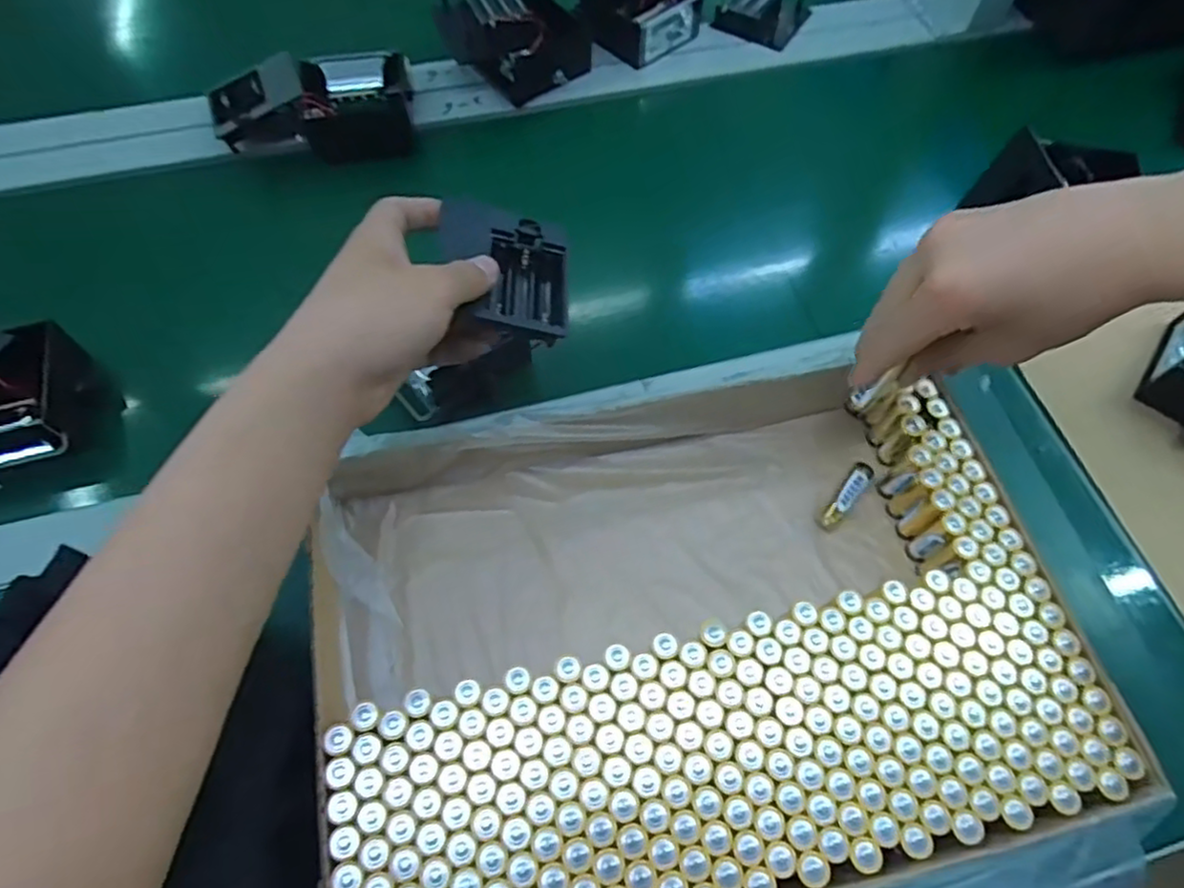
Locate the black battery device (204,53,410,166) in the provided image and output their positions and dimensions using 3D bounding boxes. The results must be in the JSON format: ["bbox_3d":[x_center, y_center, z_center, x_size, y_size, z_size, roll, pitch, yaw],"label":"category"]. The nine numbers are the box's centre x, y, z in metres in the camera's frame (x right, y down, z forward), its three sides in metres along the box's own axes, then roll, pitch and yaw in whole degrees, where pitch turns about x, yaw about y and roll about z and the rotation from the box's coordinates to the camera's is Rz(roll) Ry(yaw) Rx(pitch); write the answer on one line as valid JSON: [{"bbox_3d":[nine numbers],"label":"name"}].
[{"bbox_3d":[-0.236,-0.286,0.573,0.166,0.050,0.096,-9,62,-7],"label":"black battery device"}]

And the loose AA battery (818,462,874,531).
[{"bbox_3d":[0.157,0.031,0.415,0.012,0.015,0.050,38,66,17],"label":"loose AA battery"}]

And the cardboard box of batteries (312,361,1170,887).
[{"bbox_3d":[0.049,0.095,0.357,0.370,0.052,0.260,-11,62,-8],"label":"cardboard box of batteries"}]

